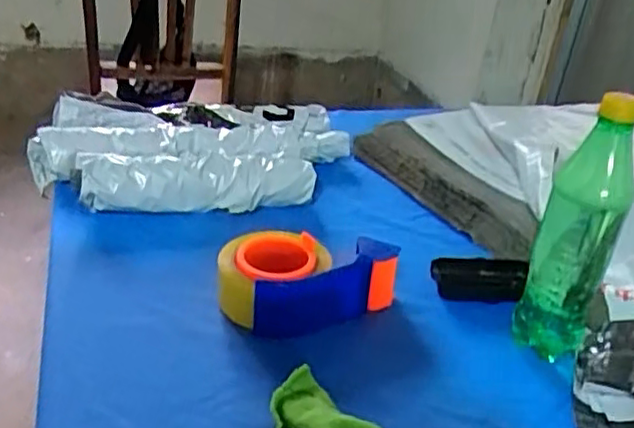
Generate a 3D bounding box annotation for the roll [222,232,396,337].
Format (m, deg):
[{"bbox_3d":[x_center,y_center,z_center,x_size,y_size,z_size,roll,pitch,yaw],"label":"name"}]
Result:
[{"bbox_3d":[-0.015,0.055,0.608,0.147,0.059,0.101,-12,34,-28],"label":"roll"}]

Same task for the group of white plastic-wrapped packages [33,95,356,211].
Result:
[{"bbox_3d":[-0.144,-0.074,0.811,0.392,0.061,0.222,-6,31,-19],"label":"group of white plastic-wrapped packages"}]

